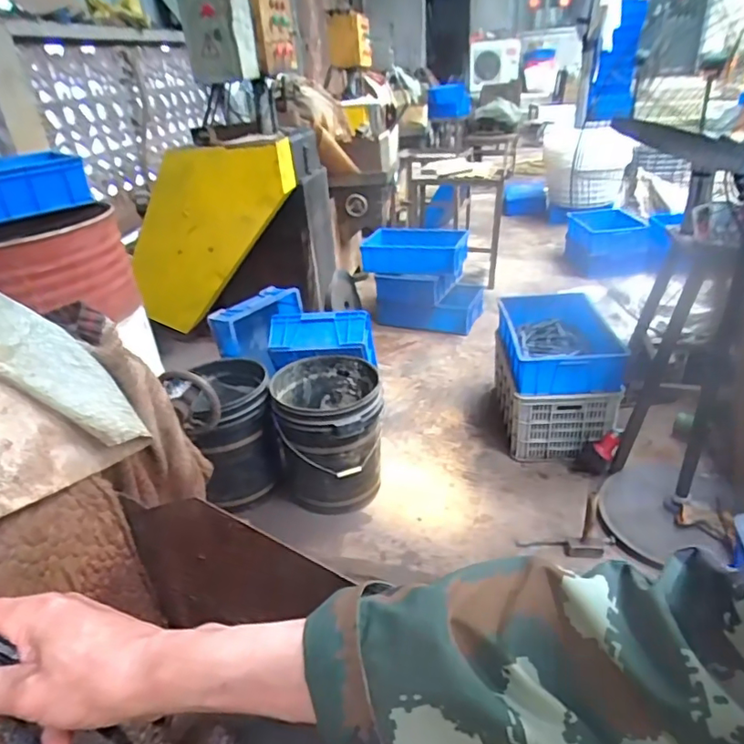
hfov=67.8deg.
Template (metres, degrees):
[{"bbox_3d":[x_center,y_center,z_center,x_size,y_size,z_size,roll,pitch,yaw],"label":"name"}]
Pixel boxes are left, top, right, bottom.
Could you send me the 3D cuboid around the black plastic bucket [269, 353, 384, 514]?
[{"bbox_3d":[-0.149,0.215,1.858,0.345,0.415,0.356,-5,29,-2],"label":"black plastic bucket"}]

